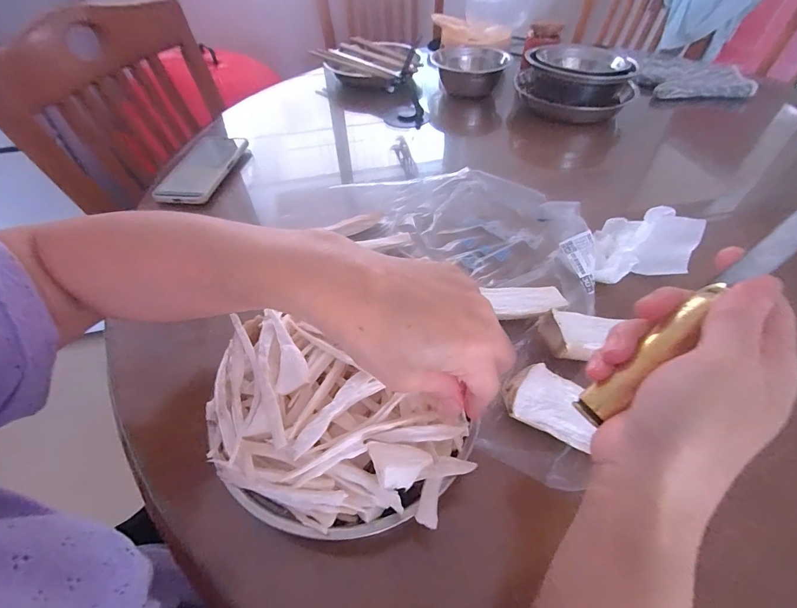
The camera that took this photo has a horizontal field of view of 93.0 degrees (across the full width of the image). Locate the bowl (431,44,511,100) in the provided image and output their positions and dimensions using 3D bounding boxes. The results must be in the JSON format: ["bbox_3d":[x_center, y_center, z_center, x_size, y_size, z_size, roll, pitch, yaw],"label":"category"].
[{"bbox_3d":[0.138,-0.447,0.732,0.134,0.059,0.129,0,50,1],"label":"bowl"}]

